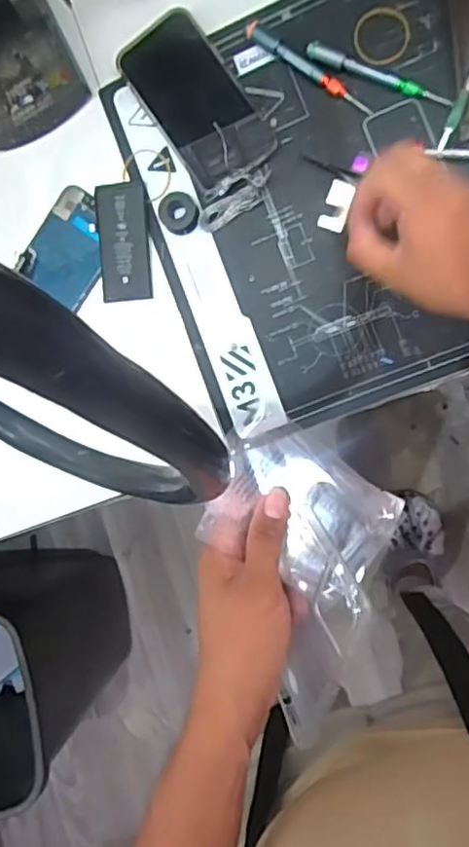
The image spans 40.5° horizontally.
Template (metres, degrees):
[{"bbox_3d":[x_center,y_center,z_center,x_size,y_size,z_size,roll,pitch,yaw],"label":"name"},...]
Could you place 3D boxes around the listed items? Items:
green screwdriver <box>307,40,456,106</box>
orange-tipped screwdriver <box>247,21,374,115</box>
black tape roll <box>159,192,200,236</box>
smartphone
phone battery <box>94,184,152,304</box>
[{"bbox_3d":[0.114,-0.273,0.501,0.119,0.014,0.013,26,96,8],"label":"green screwdriver"},{"bbox_3d":[0.060,-0.284,0.510,0.119,0.010,0.011,38,97,7],"label":"orange-tipped screwdriver"},{"bbox_3d":[-0.046,-0.173,0.525,0.031,0.014,0.033,0,92,10],"label":"black tape roll"},{"bbox_3d":[-0.033,-0.270,0.530,0.071,0.010,0.148,-35,86,9],"label":"smartphone"},{"bbox_3d":[-0.094,-0.154,0.539,0.043,0.006,0.097,-4,91,10],"label":"phone battery"}]

